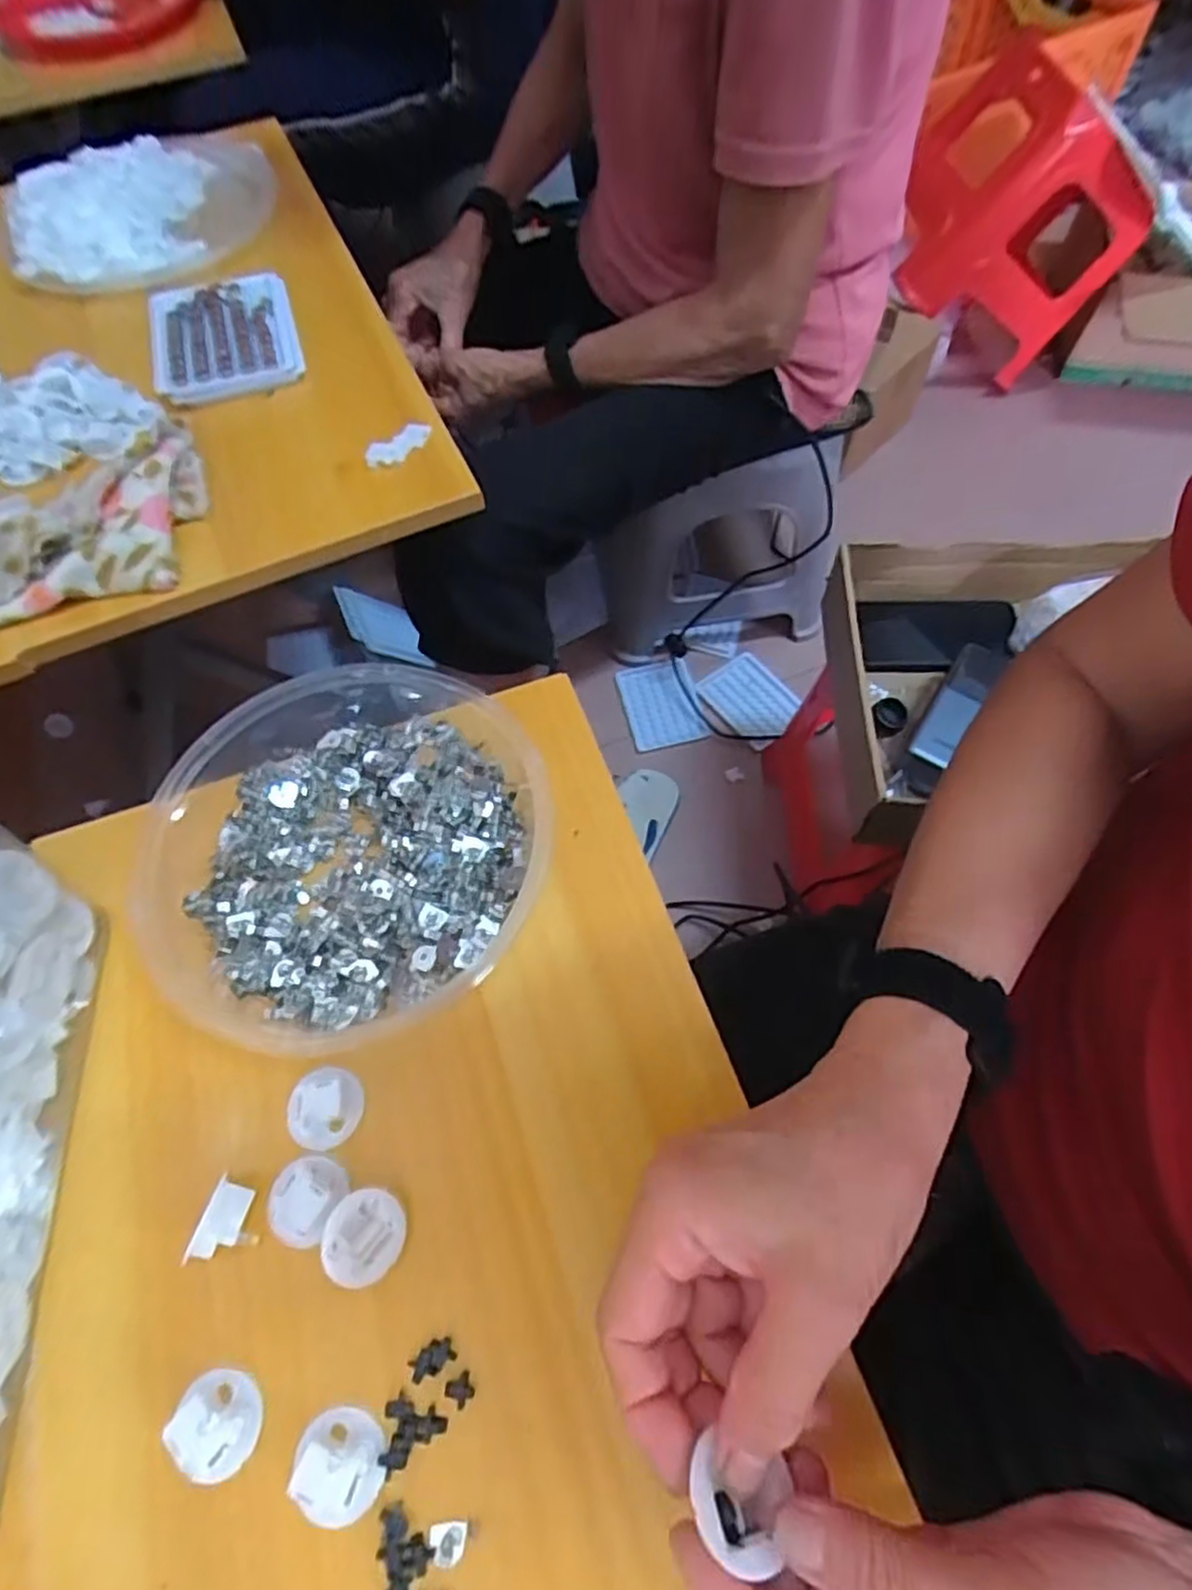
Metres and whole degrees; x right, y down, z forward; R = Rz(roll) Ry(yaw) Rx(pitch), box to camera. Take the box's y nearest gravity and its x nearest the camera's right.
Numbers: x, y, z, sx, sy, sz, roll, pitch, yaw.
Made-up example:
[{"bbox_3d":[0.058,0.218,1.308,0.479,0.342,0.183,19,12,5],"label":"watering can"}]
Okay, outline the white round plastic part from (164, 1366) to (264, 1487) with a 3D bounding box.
[{"bbox_3d":[-0.140,0.230,0.271,0.028,0.017,0.033,-30,67,-13],"label":"white round plastic part"}]

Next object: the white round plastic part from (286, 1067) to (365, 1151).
[{"bbox_3d":[-0.117,0.134,0.317,0.030,0.012,0.031,0,64,1],"label":"white round plastic part"}]

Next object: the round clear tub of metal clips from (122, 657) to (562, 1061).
[{"bbox_3d":[-0.124,0.019,0.358,0.193,0.039,0.190,0,64,1],"label":"round clear tub of metal clips"}]

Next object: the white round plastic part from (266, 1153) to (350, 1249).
[{"bbox_3d":[-0.118,0.165,0.300,0.029,0.017,0.032,25,67,13],"label":"white round plastic part"}]

